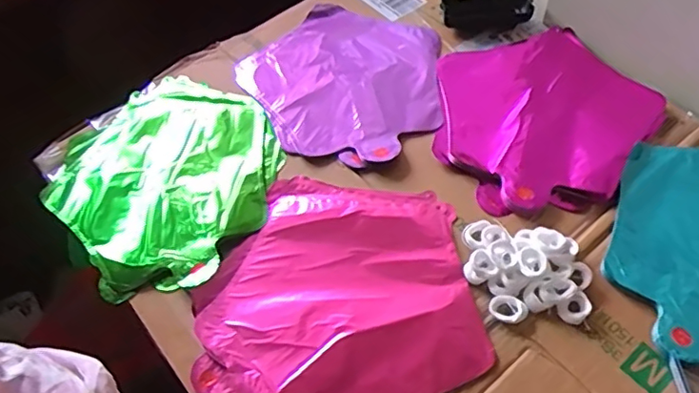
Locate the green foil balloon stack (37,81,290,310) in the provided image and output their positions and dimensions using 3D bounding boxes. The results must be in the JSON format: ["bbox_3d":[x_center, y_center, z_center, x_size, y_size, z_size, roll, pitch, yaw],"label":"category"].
[{"bbox_3d":[-0.188,-0.020,0.590,0.245,0.026,0.227,38,66,25],"label":"green foil balloon stack"}]

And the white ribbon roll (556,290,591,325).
[{"bbox_3d":[0.190,0.095,0.476,0.026,0.013,0.021,-25,58,-13],"label":"white ribbon roll"}]

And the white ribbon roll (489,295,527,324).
[{"bbox_3d":[0.135,0.095,0.480,0.031,0.009,0.023,16,59,14],"label":"white ribbon roll"}]

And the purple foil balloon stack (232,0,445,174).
[{"bbox_3d":[0.002,-0.138,0.653,0.224,0.017,0.235,-38,62,-20],"label":"purple foil balloon stack"}]

